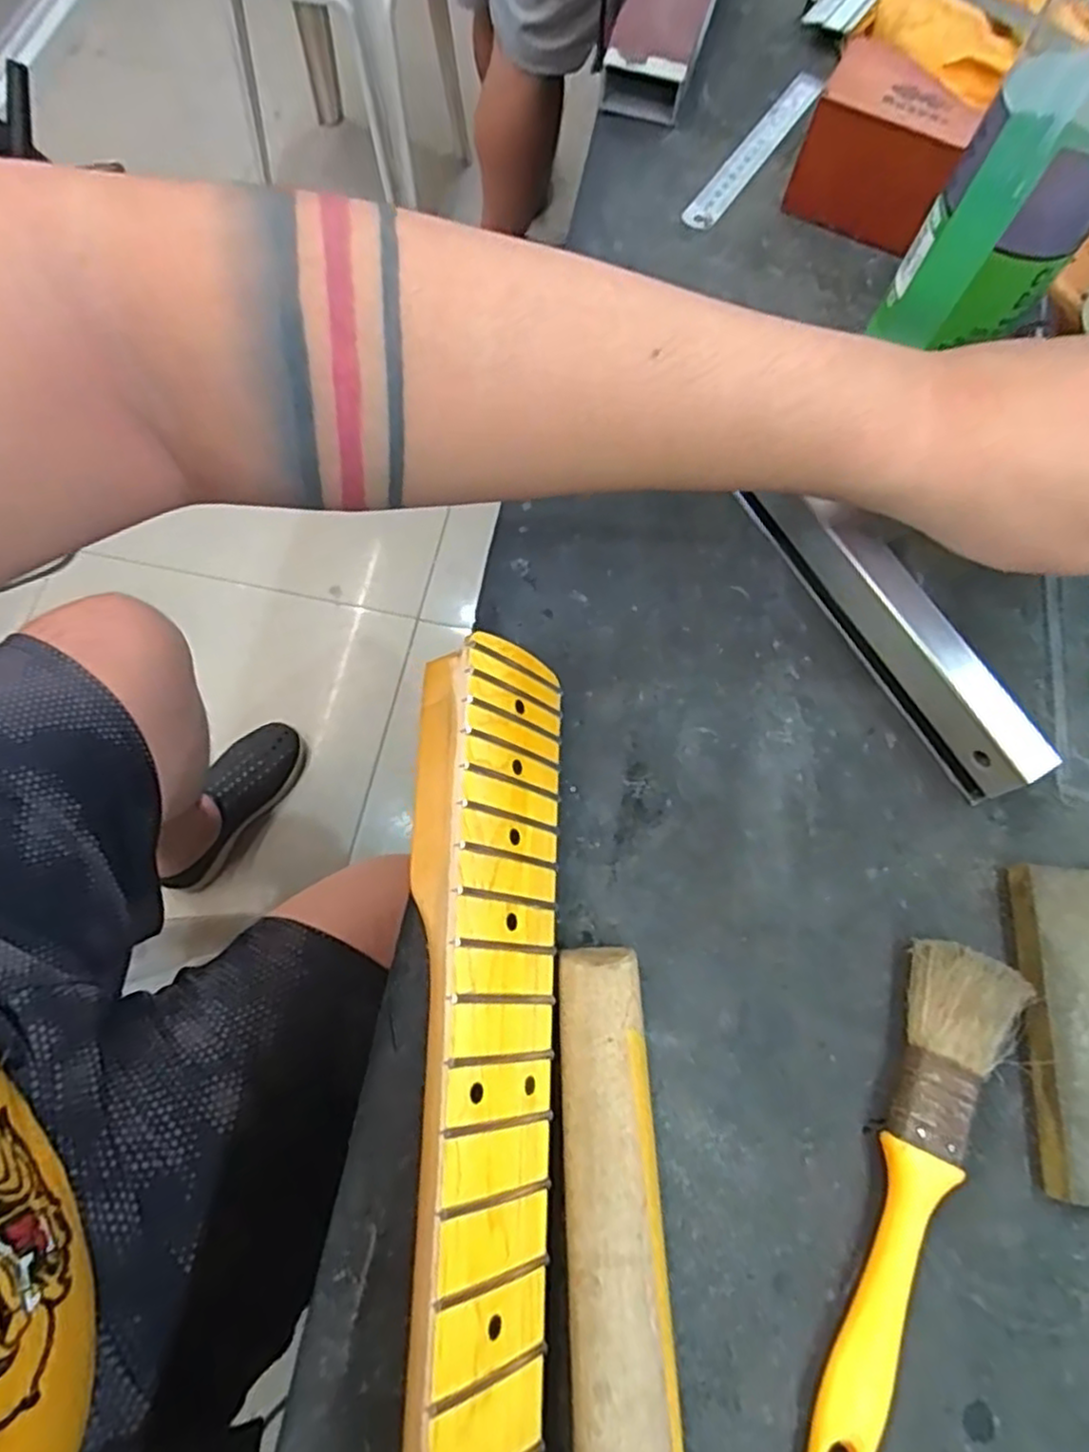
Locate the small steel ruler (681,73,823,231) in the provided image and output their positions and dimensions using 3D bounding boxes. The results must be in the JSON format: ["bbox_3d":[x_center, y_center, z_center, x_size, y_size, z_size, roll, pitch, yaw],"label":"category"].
[{"bbox_3d":[0.135,-0.367,0.451,0.023,0.005,0.171,32,71,5],"label":"small steel ruler"}]

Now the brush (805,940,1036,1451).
[{"bbox_3d":[0.127,0.171,0.250,0.039,0.018,0.187,25,71,5],"label":"brush"}]

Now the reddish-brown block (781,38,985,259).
[{"bbox_3d":[0.192,-0.327,0.403,0.082,0.060,0.060,31,72,7],"label":"reddish-brown block"}]

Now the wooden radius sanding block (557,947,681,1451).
[{"bbox_3d":[0.023,0.170,0.242,0.031,0.029,0.176,-2,71,-4],"label":"wooden radius sanding block"}]

